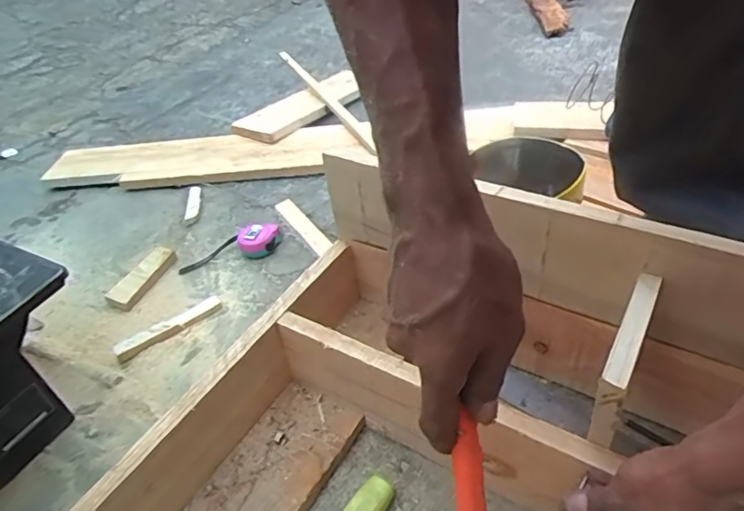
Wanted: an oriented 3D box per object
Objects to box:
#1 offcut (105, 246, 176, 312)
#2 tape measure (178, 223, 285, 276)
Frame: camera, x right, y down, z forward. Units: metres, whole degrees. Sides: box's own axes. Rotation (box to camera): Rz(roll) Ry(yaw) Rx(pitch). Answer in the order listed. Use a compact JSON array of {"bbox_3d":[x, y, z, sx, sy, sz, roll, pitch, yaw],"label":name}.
[{"bbox_3d":[-0.346,0.029,0.813,0.039,0.022,0.121,9,46,19],"label":"offcut"},{"bbox_3d":[-0.222,-0.018,0.846,0.156,0.033,0.066,-15,43,-5],"label":"tape measure"}]

